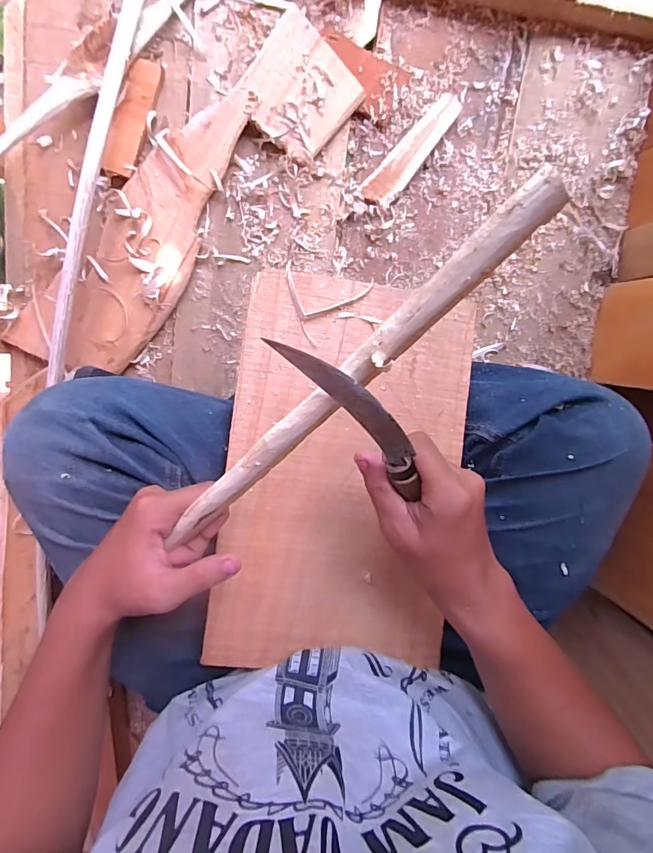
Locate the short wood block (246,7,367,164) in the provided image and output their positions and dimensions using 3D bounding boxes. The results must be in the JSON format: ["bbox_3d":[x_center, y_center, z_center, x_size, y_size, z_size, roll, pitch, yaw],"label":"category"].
[{"bbox_3d":[-0.029,-0.354,0.482,0.104,0.015,0.102,43,96,-7],"label":"short wood block"}]

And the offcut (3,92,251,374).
[{"bbox_3d":[-0.200,-0.198,0.503,0.116,0.022,0.348,39,96,-6],"label":"offcut"}]

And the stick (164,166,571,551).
[{"bbox_3d":[-0.003,-0.012,0.247,0.018,0.013,0.286,45,118,-7],"label":"stick"}]

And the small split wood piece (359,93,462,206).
[{"bbox_3d":[0.097,-0.303,0.503,0.037,0.009,0.138,44,96,-7],"label":"small split wood piece"}]

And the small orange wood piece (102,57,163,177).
[{"bbox_3d":[-0.206,-0.328,0.481,0.035,0.012,0.118,19,98,-4],"label":"small orange wood piece"}]

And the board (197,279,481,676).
[{"bbox_3d":[0.018,0.039,0.382,0.197,0.007,0.315,7,89,-9],"label":"board"}]

